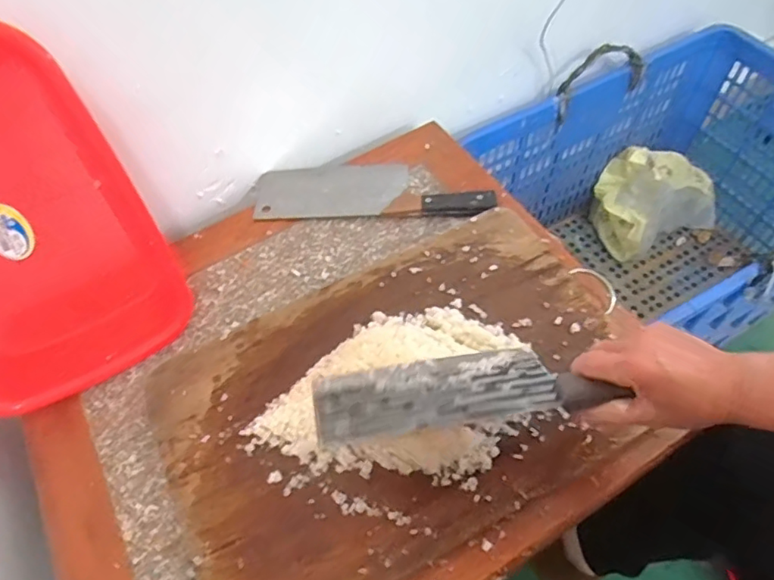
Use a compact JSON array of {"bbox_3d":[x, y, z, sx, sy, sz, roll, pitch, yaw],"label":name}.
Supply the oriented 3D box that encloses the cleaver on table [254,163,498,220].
[{"bbox_3d":[-0.023,-0.129,0.691,0.296,0.020,0.091,1,56,6],"label":"cleaver on table"}]

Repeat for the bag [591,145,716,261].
[{"bbox_3d":[0.530,-0.189,1.109,0.243,0.159,0.166,-25,58,-12],"label":"bag"}]

